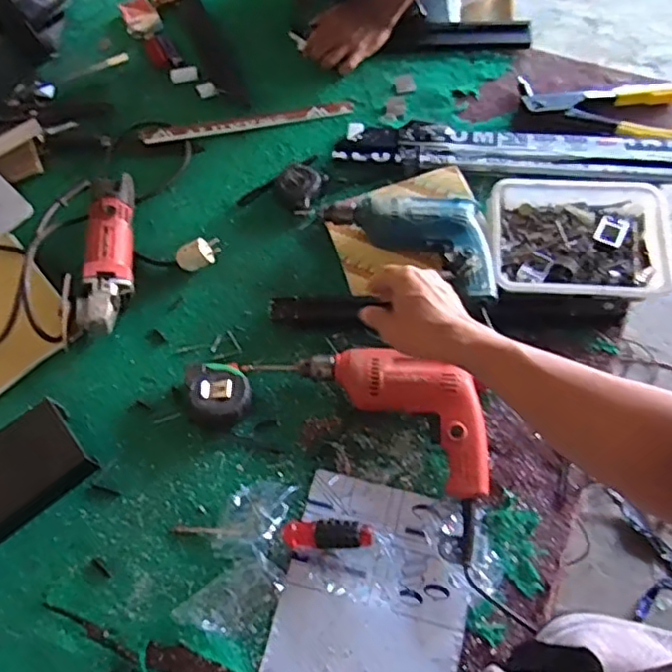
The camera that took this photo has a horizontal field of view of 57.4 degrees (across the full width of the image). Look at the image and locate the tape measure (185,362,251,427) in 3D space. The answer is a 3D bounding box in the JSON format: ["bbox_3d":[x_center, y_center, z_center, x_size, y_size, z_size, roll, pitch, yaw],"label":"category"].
[{"bbox_3d":[-0.146,0.077,0.776,0.078,0.046,0.078,-2,65,3],"label":"tape measure"}]

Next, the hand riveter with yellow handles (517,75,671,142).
[{"bbox_3d":[0.415,-0.354,0.953,0.248,0.026,0.119,4,65,6],"label":"hand riveter with yellow handles"}]

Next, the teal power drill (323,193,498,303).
[{"bbox_3d":[0.120,-0.140,0.824,0.258,0.055,0.129,36,72,19],"label":"teal power drill"}]

